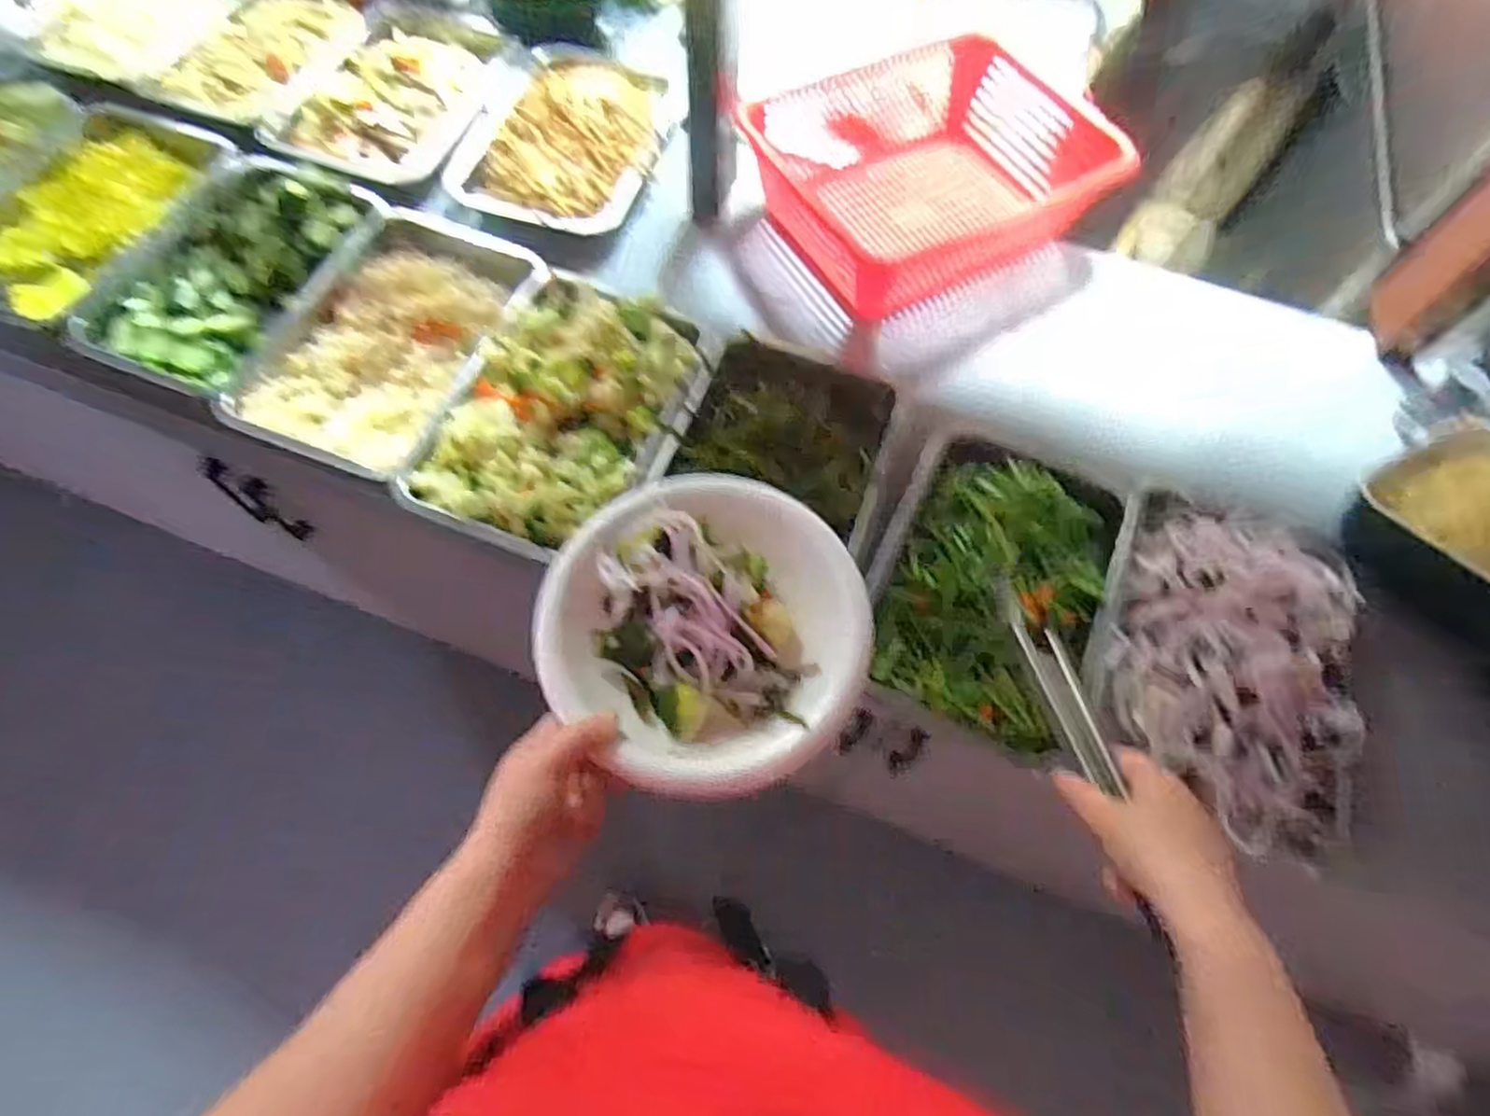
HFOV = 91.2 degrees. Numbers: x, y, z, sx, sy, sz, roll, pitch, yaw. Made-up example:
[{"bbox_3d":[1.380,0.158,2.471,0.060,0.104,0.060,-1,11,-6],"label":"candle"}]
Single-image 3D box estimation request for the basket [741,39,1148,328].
[{"bbox_3d":[0.200,-0.443,0.821,0.363,0.098,0.313,-22,69,-14],"label":"basket"}]

